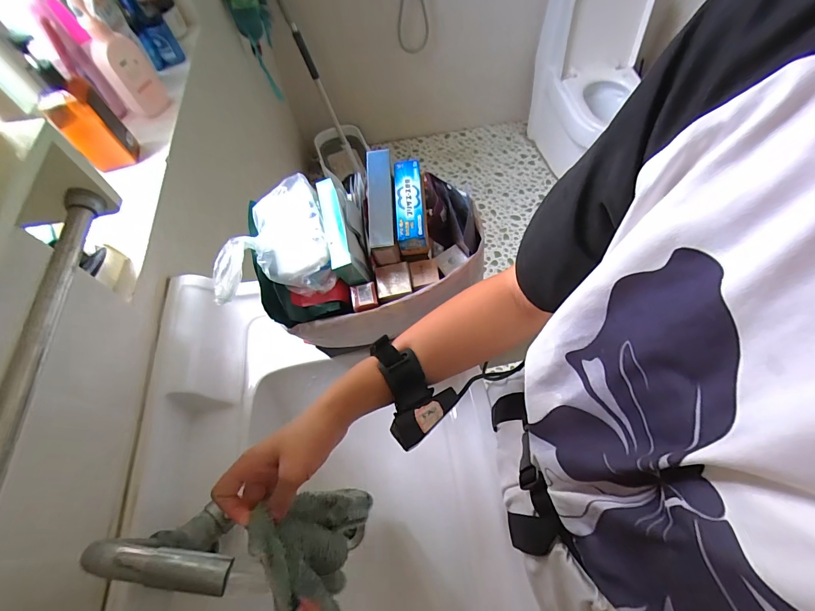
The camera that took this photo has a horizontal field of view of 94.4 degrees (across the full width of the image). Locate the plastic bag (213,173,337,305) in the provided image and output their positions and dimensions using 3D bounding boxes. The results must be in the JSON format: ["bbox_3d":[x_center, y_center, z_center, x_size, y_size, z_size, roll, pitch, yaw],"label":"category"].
[{"bbox_3d":[-0.150,-0.070,0.430,0.115,0.062,0.153,-15,60,-7],"label":"plastic bag"}]

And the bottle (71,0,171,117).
[{"bbox_3d":[-0.504,-0.436,0.668,0.052,0.173,0.077,40,69,22],"label":"bottle"}]

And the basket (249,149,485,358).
[{"bbox_3d":[-0.045,-0.061,0.485,0.263,0.163,0.169,-18,61,-8],"label":"basket"}]

